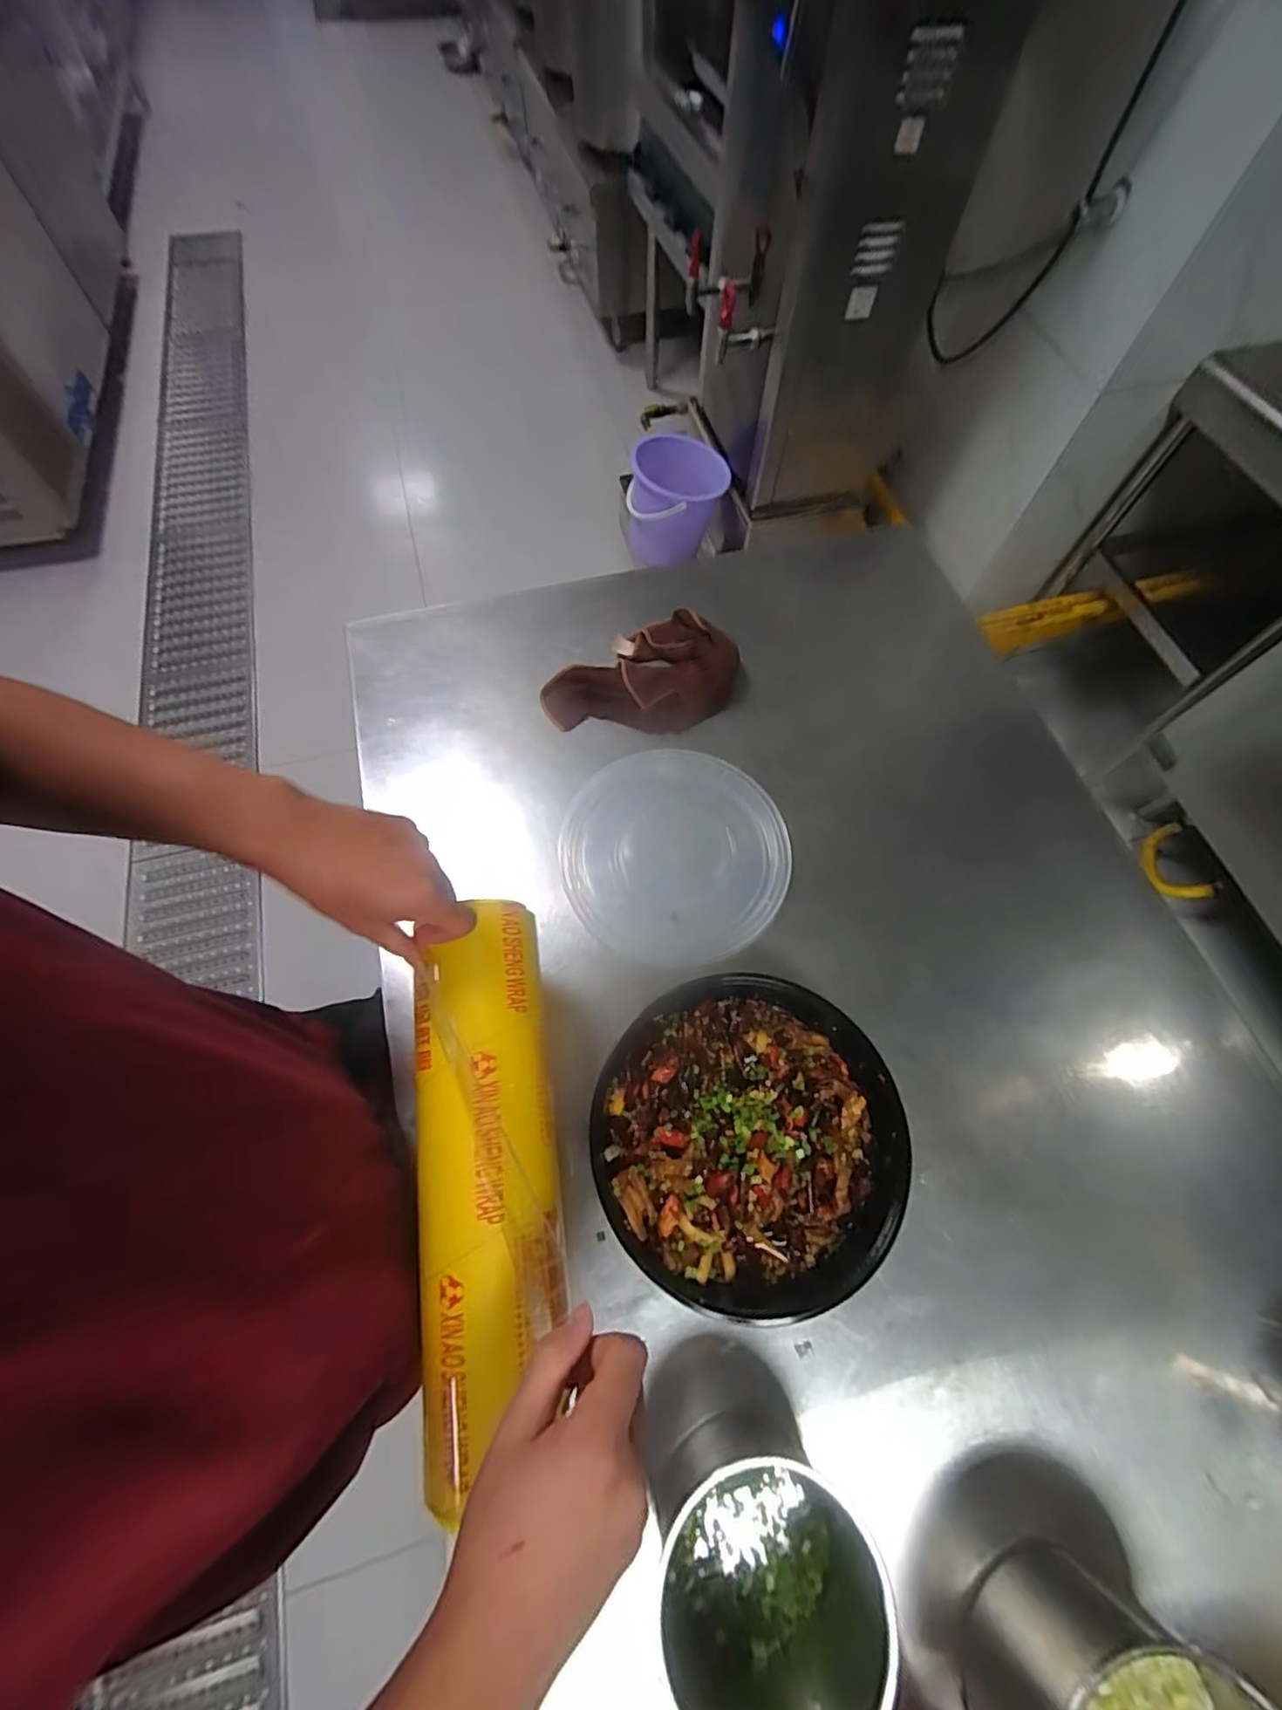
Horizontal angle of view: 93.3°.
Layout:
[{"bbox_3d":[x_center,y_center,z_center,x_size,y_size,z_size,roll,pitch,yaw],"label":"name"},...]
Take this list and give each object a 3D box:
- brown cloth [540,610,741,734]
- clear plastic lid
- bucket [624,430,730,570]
[{"bbox_3d":[0.008,-0.205,0.718,0.234,0.032,0.145,-30,70,-15],"label":"brown cloth"},{"bbox_3d":[0.037,-0.004,0.635,0.226,0.023,0.231,1,65,-2],"label":"clear plastic lid"},{"bbox_3d":[0.088,-0.886,1.545,0.228,0.227,0.239,1,65,-2],"label":"bucket"}]

